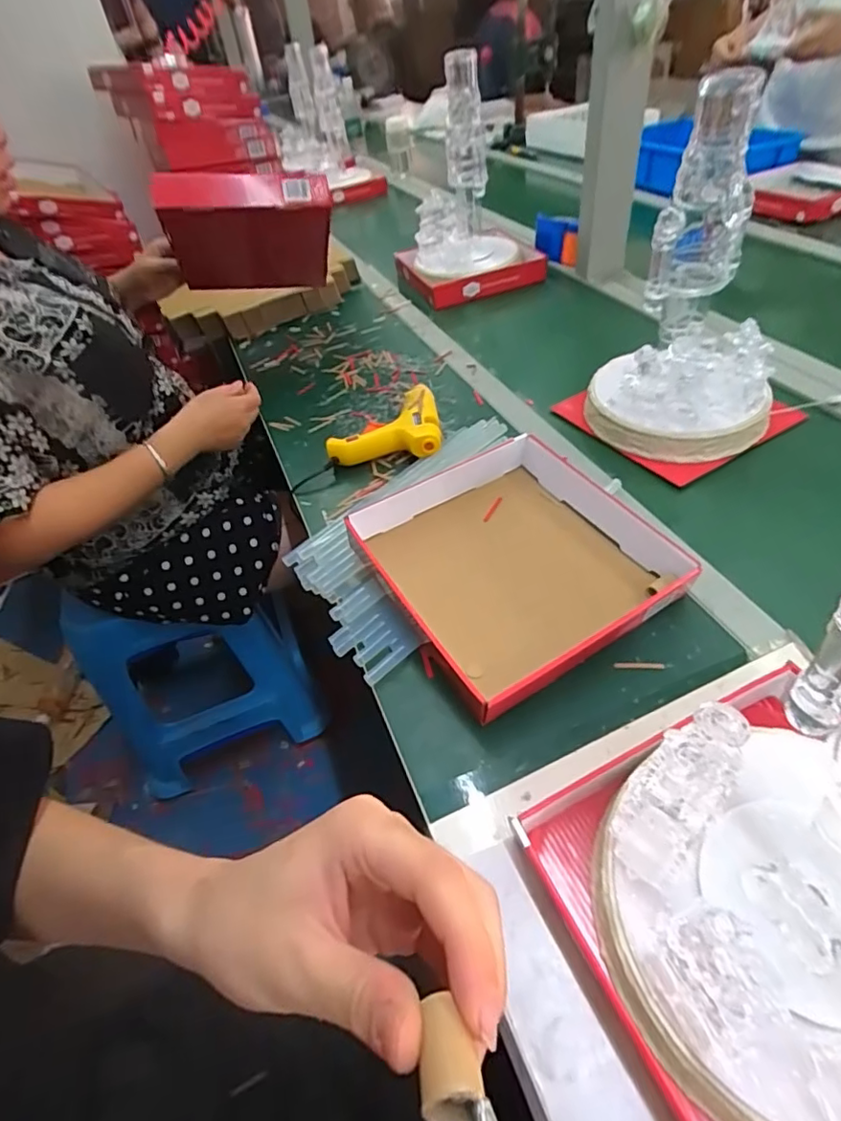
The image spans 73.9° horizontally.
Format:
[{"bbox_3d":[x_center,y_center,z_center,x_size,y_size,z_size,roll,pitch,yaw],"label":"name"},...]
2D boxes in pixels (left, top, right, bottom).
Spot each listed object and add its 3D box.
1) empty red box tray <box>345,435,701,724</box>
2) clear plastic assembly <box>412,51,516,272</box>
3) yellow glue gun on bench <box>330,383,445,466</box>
[{"bbox_3d":[0.092,-0.004,0.531,0.251,0.054,0.240,-29,48,-17],"label":"empty red box tray"},{"bbox_3d":[0.079,-0.686,1.016,0.191,0.321,0.174,0,46,10],"label":"clear plastic assembly"},{"bbox_3d":[-0.041,-0.183,0.738,0.142,0.037,0.148,-2,46,8],"label":"yellow glue gun on bench"}]

